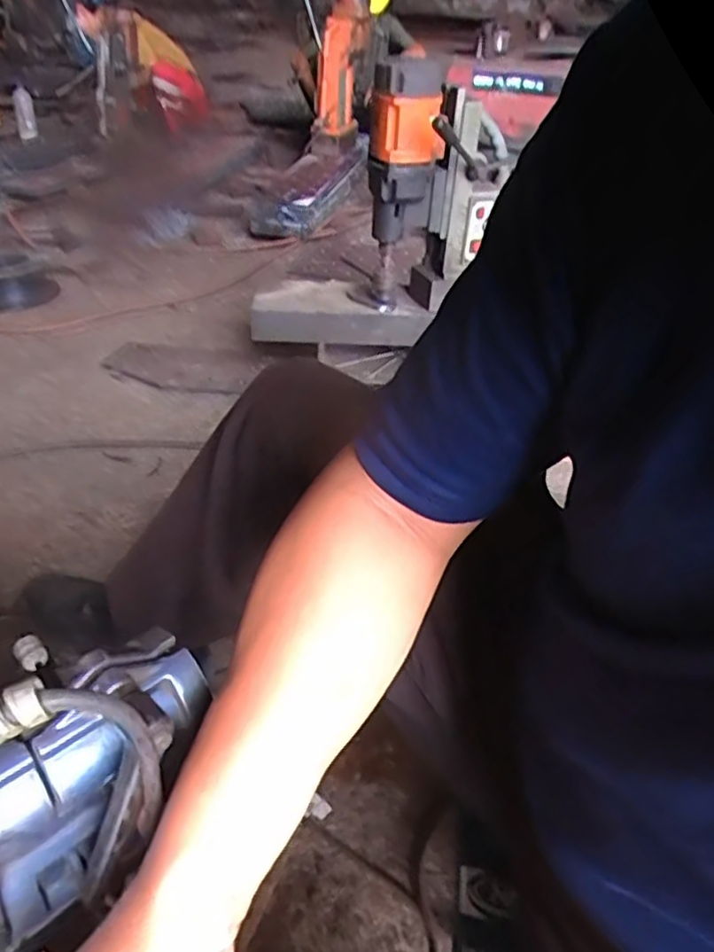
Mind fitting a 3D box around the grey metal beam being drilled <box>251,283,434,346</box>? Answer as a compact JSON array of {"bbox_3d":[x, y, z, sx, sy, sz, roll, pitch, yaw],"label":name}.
[{"bbox_3d":[-0.051,-0.360,1.480,0.363,0.091,0.131,-3,36,-7],"label":"grey metal beam being drilled"}]

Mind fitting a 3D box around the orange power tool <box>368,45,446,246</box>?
[{"bbox_3d":[0.094,-0.606,1.246,0.139,0.301,0.119,4,36,3],"label":"orange power tool"}]

